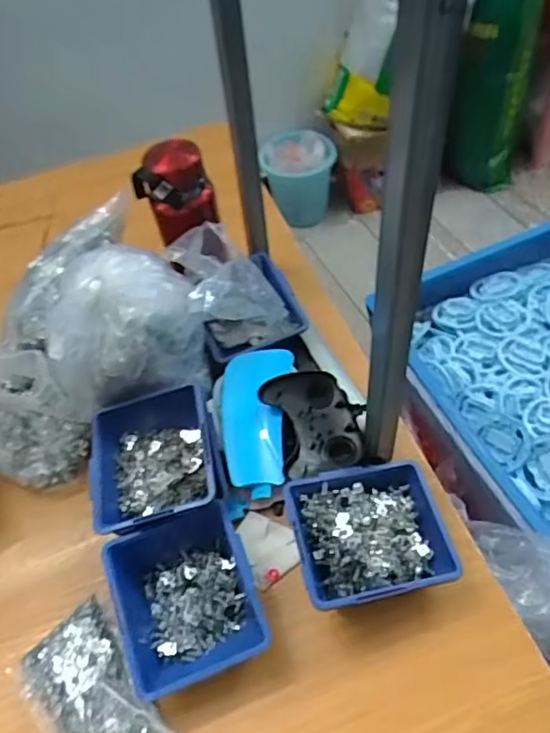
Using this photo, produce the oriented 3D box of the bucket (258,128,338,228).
[{"bbox_3d":[0.068,-0.541,1.740,0.216,0.263,0.219,-4,53,5],"label":"bucket"}]

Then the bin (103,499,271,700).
[{"bbox_3d":[-0.083,0.210,0.536,0.123,0.067,0.142,-20,53,-7],"label":"bin"}]

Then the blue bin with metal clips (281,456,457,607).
[{"bbox_3d":[0.092,0.160,0.555,0.142,0.055,0.123,-15,53,-3],"label":"blue bin with metal clips"}]

